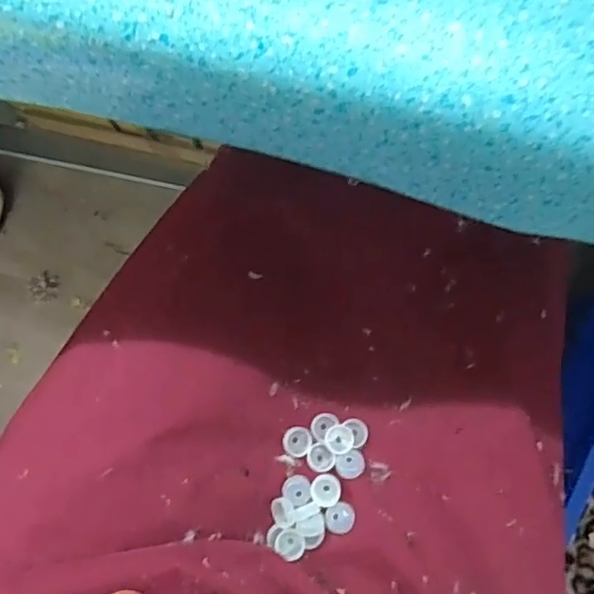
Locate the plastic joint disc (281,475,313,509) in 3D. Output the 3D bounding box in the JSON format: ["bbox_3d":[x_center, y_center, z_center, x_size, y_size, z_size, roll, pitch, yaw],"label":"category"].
[{"bbox_3d":[0.000,0.111,0.326,0.017,0.004,0.017,0,87,-2],"label":"plastic joint disc"}]

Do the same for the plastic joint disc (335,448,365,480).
[{"bbox_3d":[0.031,0.098,0.332,0.017,0.004,0.015,-22,88,-3],"label":"plastic joint disc"}]

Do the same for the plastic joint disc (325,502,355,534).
[{"bbox_3d":[0.024,0.124,0.321,0.017,0.006,0.015,-24,88,-3],"label":"plastic joint disc"}]

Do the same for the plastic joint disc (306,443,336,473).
[{"bbox_3d":[0.014,0.095,0.337,0.016,0.007,0.015,0,87,-2],"label":"plastic joint disc"}]

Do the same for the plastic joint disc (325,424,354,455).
[{"bbox_3d":[0.025,0.084,0.335,0.017,0.008,0.015,-31,89,-4],"label":"plastic joint disc"}]

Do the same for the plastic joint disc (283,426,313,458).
[{"bbox_3d":[0.000,0.085,0.335,0.017,0.006,0.017,0,87,-2],"label":"plastic joint disc"}]

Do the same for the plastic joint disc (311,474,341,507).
[{"bbox_3d":[0.016,0.111,0.326,0.016,0.006,0.017,0,87,-2],"label":"plastic joint disc"}]

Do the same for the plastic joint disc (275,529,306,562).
[{"bbox_3d":[-0.004,0.139,0.320,0.017,0.005,0.016,0,87,-2],"label":"plastic joint disc"}]

